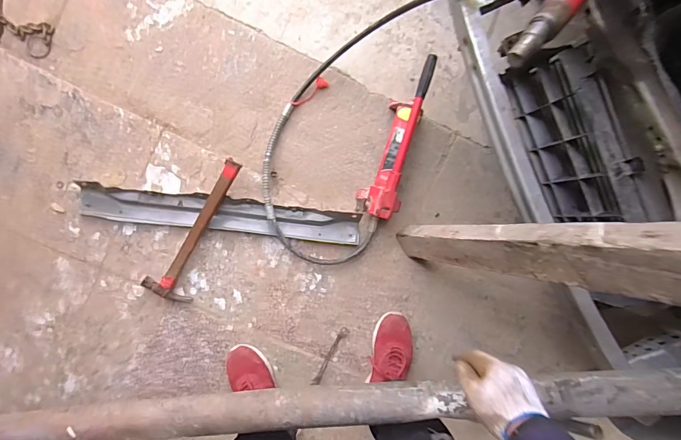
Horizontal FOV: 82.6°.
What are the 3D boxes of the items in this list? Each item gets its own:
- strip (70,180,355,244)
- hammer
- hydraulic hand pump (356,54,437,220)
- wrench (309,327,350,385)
[{"bbox_3d":[-0.290,-0.013,0.981,0.680,0.032,0.083,6,95,-6],"label":"strip"},{"bbox_3d":[-0.342,0.032,0.963,0.112,0.064,0.384,33,92,-7],"label":"hammer"},{"bbox_3d":[0.138,-0.187,0.956,0.114,0.152,0.379,13,94,-6],"label":"hydraulic hand pump"},{"bbox_3d":[-0.027,0.367,1.043,0.026,0.006,0.176,30,90,-8],"label":"wrench"}]

